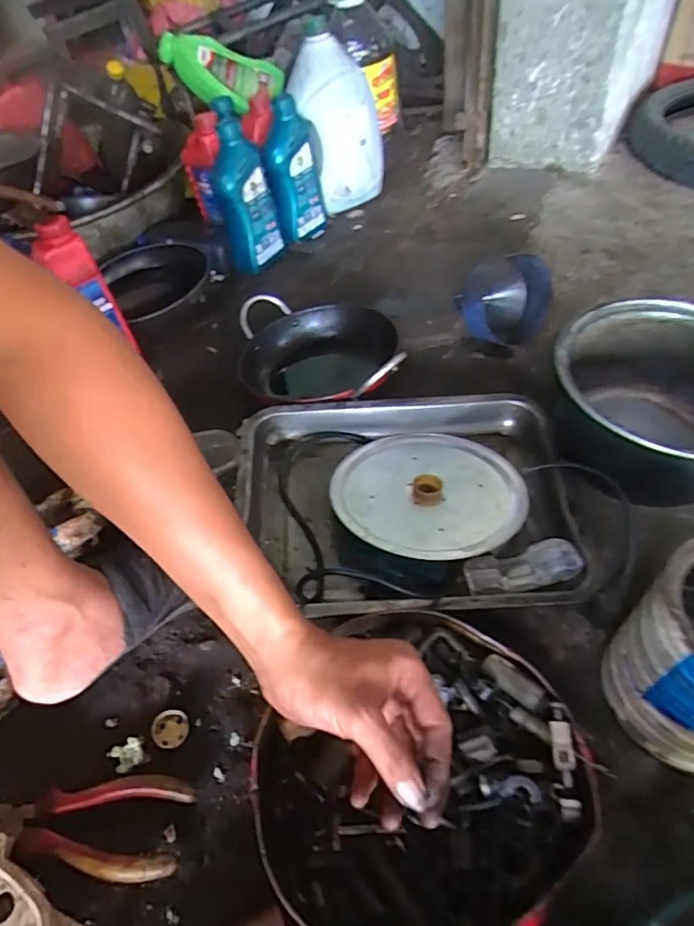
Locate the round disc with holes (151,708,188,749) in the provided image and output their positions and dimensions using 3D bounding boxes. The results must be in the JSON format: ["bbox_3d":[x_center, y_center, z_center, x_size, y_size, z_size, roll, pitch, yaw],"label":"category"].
[{"bbox_3d":[-0.162,0.243,0.487,0.027,0.018,0.031,19,56,20],"label":"round disc with holes"}]

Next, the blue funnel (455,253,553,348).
[{"bbox_3d":[0.219,-0.221,0.744,0.126,0.092,0.094,6,51,14],"label":"blue funnel"}]

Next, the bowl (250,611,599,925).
[{"bbox_3d":[0.050,0.245,0.419,0.229,0.078,0.236,-5,49,5],"label":"bowl"}]

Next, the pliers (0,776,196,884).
[{"bbox_3d":[-0.219,0.289,0.433,0.172,0.021,0.070,2,44,6],"label":"pliers"}]

